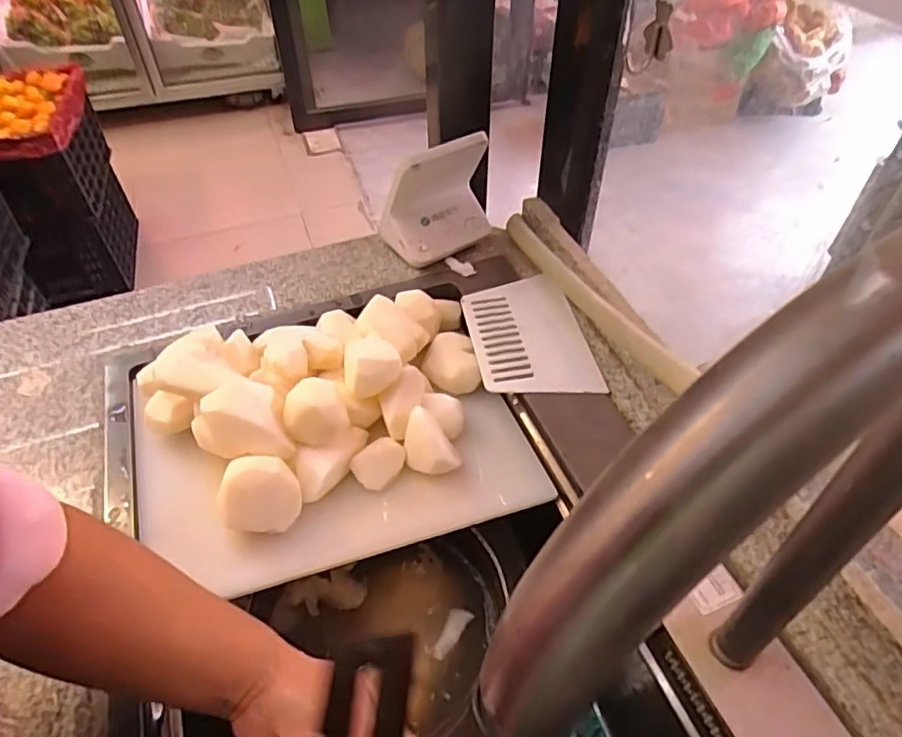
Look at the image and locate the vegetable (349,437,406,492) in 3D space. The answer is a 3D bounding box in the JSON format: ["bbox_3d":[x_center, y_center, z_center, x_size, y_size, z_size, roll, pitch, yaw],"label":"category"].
[{"bbox_3d":[-0.069,0.092,0.583,0.038,0.023,0.049,28,54,24],"label":"vegetable"}]

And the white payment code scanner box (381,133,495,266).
[{"bbox_3d":[-0.017,-0.198,0.728,0.133,0.157,0.062,-11,48,-9],"label":"white payment code scanner box"}]

